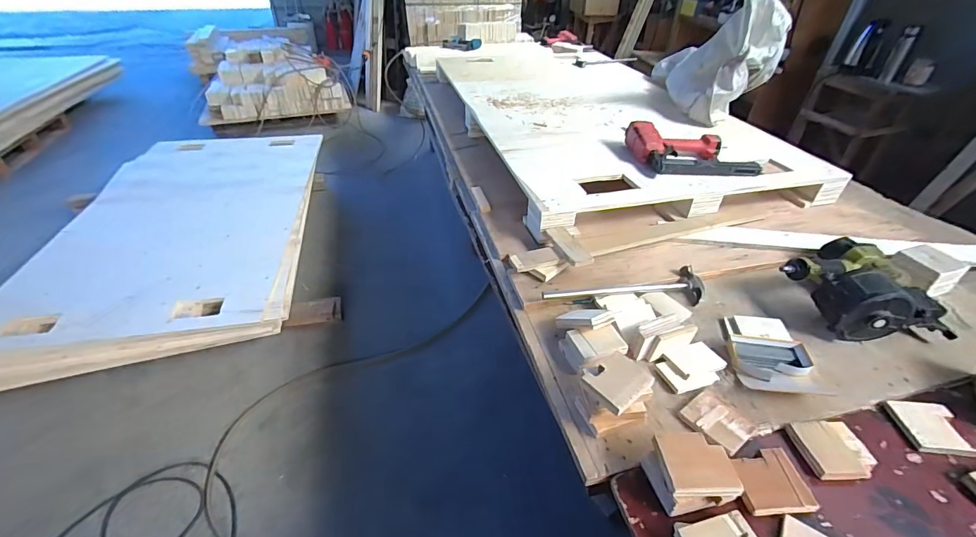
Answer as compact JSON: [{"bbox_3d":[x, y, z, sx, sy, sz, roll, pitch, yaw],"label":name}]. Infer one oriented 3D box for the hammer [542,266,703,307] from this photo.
[{"bbox_3d":[0.292,0.046,0.892,0.360,0.029,0.089,-4,40,-7],"label":"hammer"}]

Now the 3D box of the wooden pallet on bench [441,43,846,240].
[{"bbox_3d":[0.315,-0.633,1.529,0.791,0.085,1.544,-9,41,-13],"label":"wooden pallet on bench"}]

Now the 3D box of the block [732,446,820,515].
[{"bbox_3d":[0.409,0.306,0.601,0.097,0.013,0.087,-2,40,-5],"label":"block"}]

